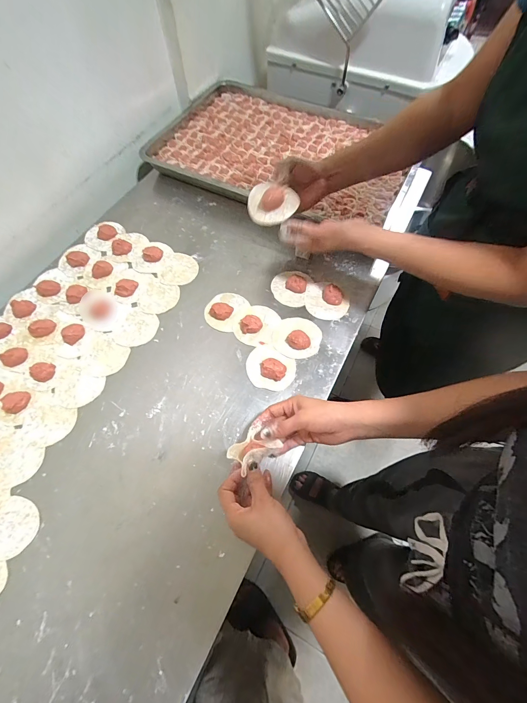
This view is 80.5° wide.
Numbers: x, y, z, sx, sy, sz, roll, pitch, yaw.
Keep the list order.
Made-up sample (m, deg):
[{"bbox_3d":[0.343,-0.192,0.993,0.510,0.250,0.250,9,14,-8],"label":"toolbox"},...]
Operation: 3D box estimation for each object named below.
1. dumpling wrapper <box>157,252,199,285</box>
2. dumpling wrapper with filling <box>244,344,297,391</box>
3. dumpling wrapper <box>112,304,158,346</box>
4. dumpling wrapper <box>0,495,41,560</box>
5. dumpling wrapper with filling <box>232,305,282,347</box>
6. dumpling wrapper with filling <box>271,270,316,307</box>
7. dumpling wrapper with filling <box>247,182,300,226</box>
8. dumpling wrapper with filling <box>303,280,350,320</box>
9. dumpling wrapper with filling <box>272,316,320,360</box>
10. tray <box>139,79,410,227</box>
[{"bbox_3d":[-0.164,-0.159,0.611,0.066,0.004,0.077,27,66,13],"label":"dumpling wrapper"},{"bbox_3d":[0.010,0.026,0.512,0.082,0.018,0.071,30,67,14],"label":"dumpling wrapper with filling"},{"bbox_3d":[-0.233,-0.045,0.558,0.083,0.004,0.075,14,64,7],"label":"dumpling wrapper"},{"bbox_3d":[-0.340,0.238,0.415,0.069,0.004,0.072,0,63,0],"label":"dumpling wrapper"},{"bbox_3d":[-0.014,-0.051,0.550,0.075,0.019,0.080,15,64,8],"label":"dumpling wrapper with filling"},{"bbox_3d":[0.053,-0.129,0.600,0.072,0.018,0.083,20,65,10],"label":"dumpling wrapper with filling"},{"bbox_3d":[0.014,-0.251,0.522,0.077,0.037,0.075,-7,64,-3],"label":"dumpling wrapper with filling"},{"bbox_3d":[0.121,-0.102,0.587,0.082,0.020,0.084,7,64,4],"label":"dumpling wrapper with filling"},{"bbox_3d":[0.058,-0.028,0.539,0.082,0.020,0.078,0,63,0],"label":"dumpling wrapper with filling"},{"bbox_3d":[0.037,-0.474,0.748,0.597,0.050,0.401,22,65,10],"label":"tray"}]

